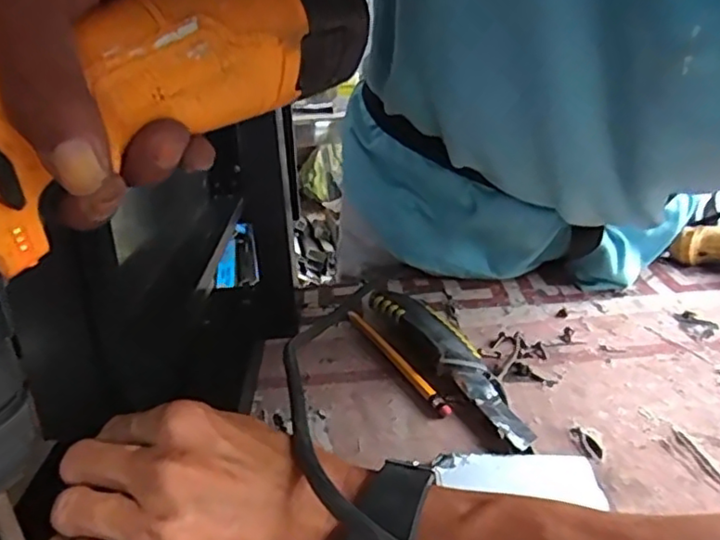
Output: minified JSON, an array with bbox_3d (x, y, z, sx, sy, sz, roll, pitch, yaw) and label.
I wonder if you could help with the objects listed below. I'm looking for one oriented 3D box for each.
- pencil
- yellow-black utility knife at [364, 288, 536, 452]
[{"bbox_3d":[0.024,0.059,0.430,0.011,0.006,0.148,-12,24,-20],"label":"pencil"},{"bbox_3d":[0.058,0.052,0.417,0.032,0.024,0.197,-12,24,-21],"label":"yellow-black utility knife"}]

